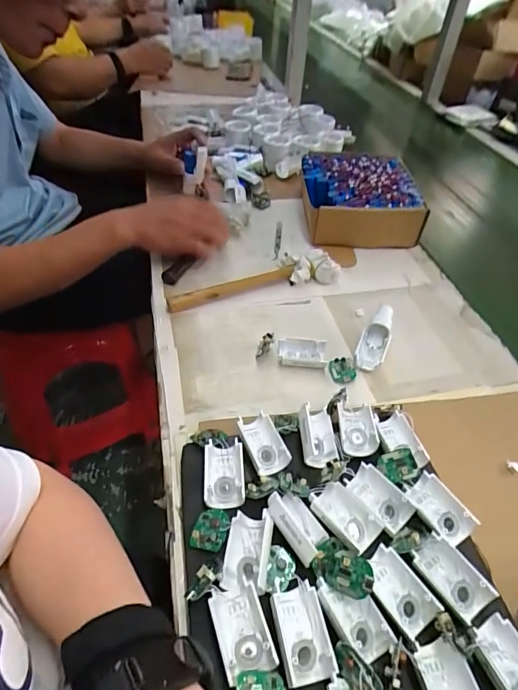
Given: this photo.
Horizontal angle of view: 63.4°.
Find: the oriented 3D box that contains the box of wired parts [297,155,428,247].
[{"bbox_3d":[0.172,-0.257,0.734,0.188,0.082,0.204,0,45,-3],"label":"box of wired parts"}]

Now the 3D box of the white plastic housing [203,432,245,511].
[{"bbox_3d":[-0.032,0.114,0.380,0.035,0.018,0.058,-1,47,-5],"label":"white plastic housing"}]

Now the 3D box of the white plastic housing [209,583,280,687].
[{"bbox_3d":[-0.013,0.199,0.294,0.033,0.016,0.054,-14,49,-17],"label":"white plastic housing"}]

